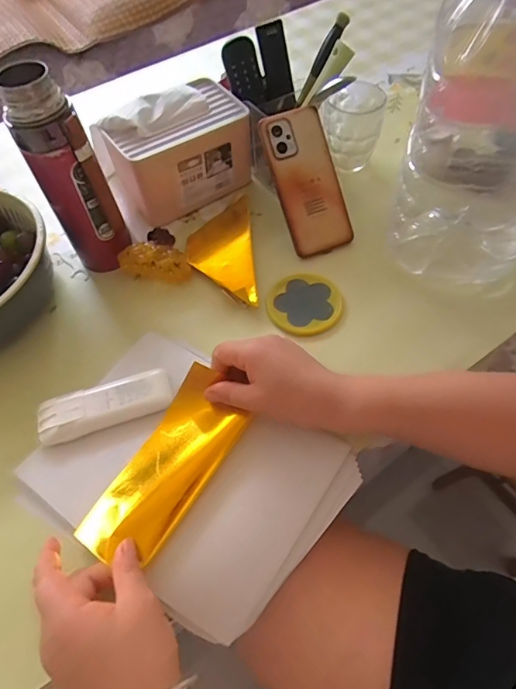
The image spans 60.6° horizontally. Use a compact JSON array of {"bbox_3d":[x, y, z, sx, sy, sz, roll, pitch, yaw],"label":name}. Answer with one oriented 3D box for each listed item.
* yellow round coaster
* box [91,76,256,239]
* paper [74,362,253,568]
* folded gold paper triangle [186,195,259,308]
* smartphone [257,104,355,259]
[{"bbox_3d":[0.053,-0.047,0.497,0.082,0.005,0.080,-1,58,2],"label":"yellow round coaster"},{"bbox_3d":[-0.105,-0.250,0.583,0.170,0.116,0.127,-35,63,-18],"label":"box"},{"bbox_3d":[-0.076,0.104,0.385,0.065,0.029,0.170,29,69,19],"label":"paper"},{"bbox_3d":[-0.047,-0.116,0.542,0.080,0.019,0.174,-6,58,-1],"label":"folded gold paper triangle"},{"bbox_3d":[0.060,-0.193,0.525,0.075,0.015,0.166,-20,99,-10],"label":"smartphone"}]

